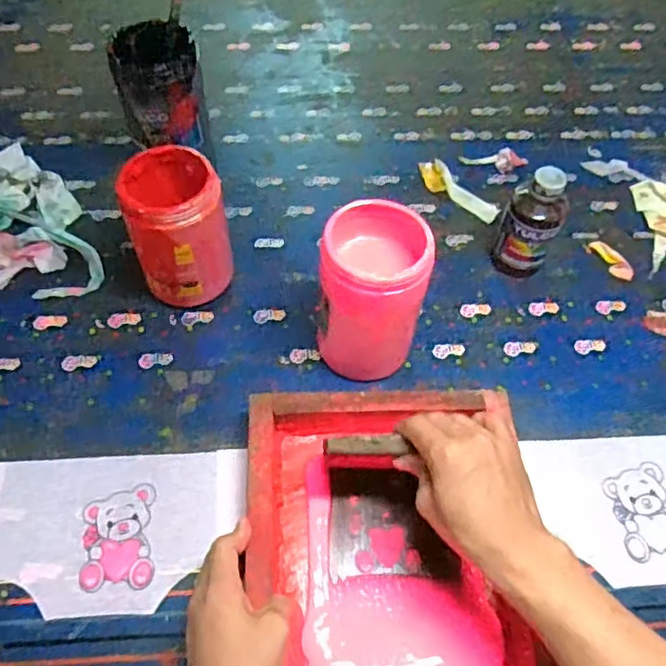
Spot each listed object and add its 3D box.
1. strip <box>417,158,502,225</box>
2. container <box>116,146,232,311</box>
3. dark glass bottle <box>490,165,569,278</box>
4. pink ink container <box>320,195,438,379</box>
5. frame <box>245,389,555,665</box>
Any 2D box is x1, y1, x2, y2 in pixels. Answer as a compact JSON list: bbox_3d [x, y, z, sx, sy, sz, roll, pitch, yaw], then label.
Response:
[{"bbox_3d":[0.156,-0.179,0.779,0.040,0.009,0.120,-36,66,-21],"label":"strip"},{"bbox_3d":[-0.154,-0.101,0.634,0.093,0.147,0.106,-15,60,-10],"label":"container"},{"bbox_3d":[0.214,-0.119,0.669,0.058,0.132,0.056,1,59,-1],"label":"dark glass bottle"},{"bbox_3d":[0.036,-0.030,0.573,0.091,0.189,0.091,-3,55,4],"label":"pink ink container"},{"bbox_3d":[0.047,0.178,0.524,0.223,0.058,0.257,-3,59,-3],"label":"frame"}]

